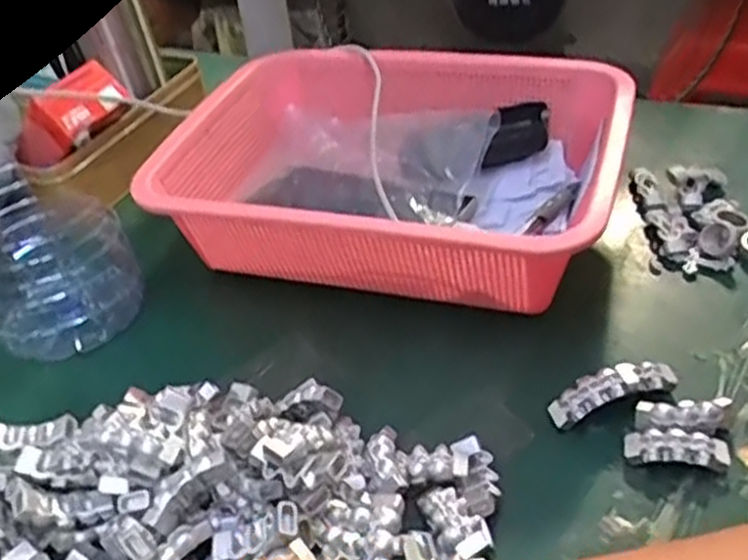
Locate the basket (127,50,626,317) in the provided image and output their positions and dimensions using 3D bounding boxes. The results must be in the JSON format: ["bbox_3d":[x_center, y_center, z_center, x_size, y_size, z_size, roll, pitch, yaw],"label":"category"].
[{"bbox_3d":[0.014,-0.079,0.551,0.304,0.081,0.226,8,41,18],"label":"basket"}]

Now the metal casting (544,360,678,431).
[{"bbox_3d":[0.129,0.060,0.421,0.070,0.023,0.018,-15,40,-9],"label":"metal casting"}]

